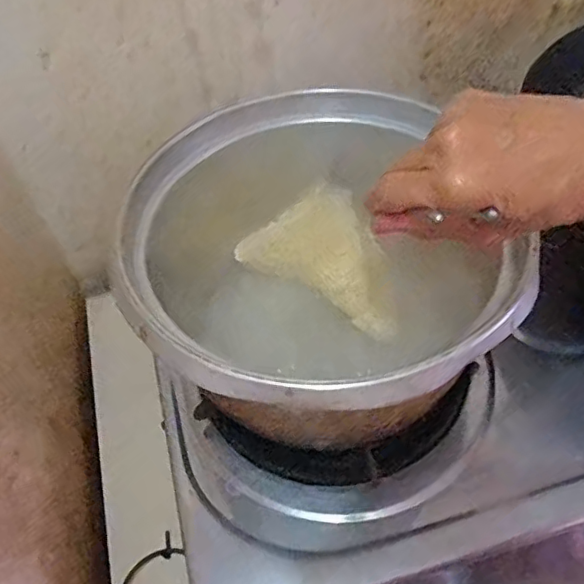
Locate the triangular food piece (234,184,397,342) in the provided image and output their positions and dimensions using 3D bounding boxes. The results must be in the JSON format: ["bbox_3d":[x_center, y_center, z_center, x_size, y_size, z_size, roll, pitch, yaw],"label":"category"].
[{"bbox_3d":[0.036,-0.033,0.467,0.138,0.017,0.087,31,96,15],"label":"triangular food piece"}]

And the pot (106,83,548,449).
[{"bbox_3d":[0.014,-0.010,0.430,0.230,0.190,0.268,-32,57,-19],"label":"pot"}]

